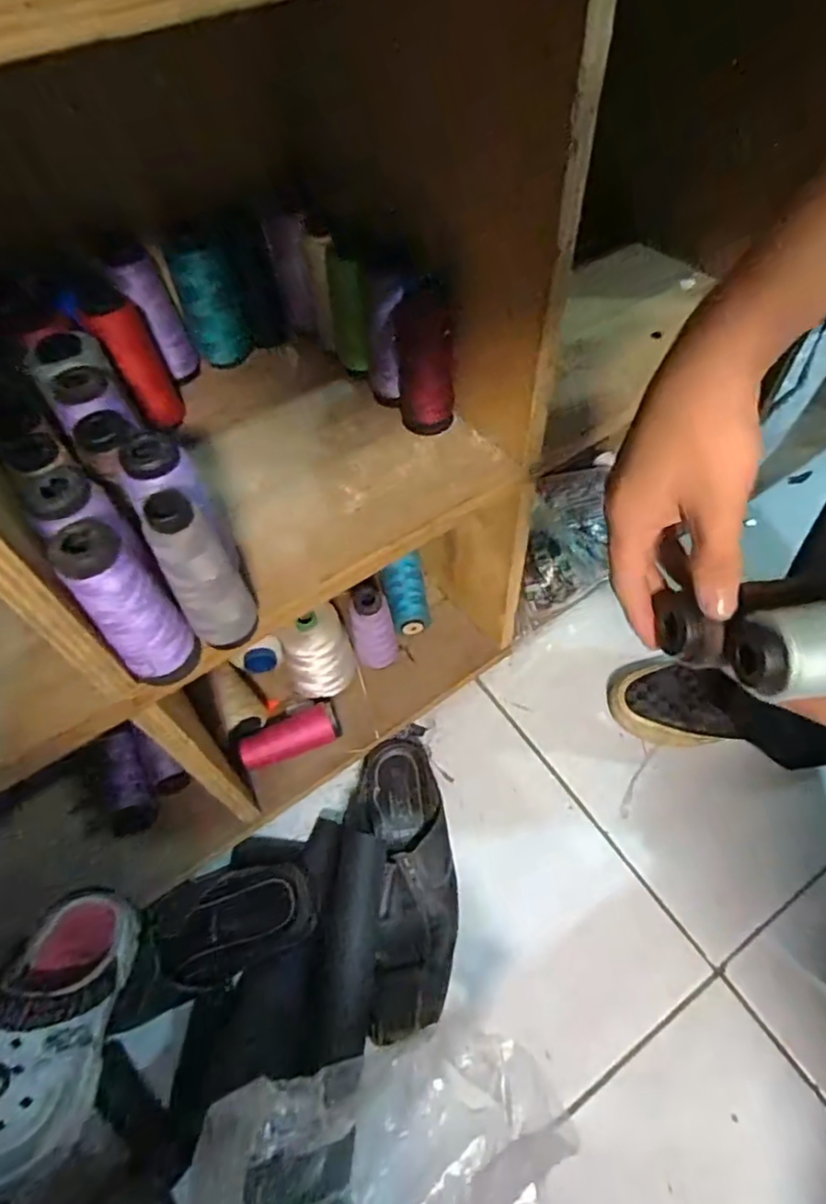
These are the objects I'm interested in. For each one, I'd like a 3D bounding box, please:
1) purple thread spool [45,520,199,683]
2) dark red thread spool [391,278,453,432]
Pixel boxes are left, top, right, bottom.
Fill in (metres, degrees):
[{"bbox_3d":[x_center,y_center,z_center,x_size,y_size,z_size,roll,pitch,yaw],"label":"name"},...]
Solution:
[{"bbox_3d":[-0.162,0.001,0.344,0.041,0.113,0.040,-31,59,-17],"label":"purple thread spool"},{"bbox_3d":[0.008,-0.188,0.469,0.042,0.119,0.043,-2,55,2],"label":"dark red thread spool"}]

